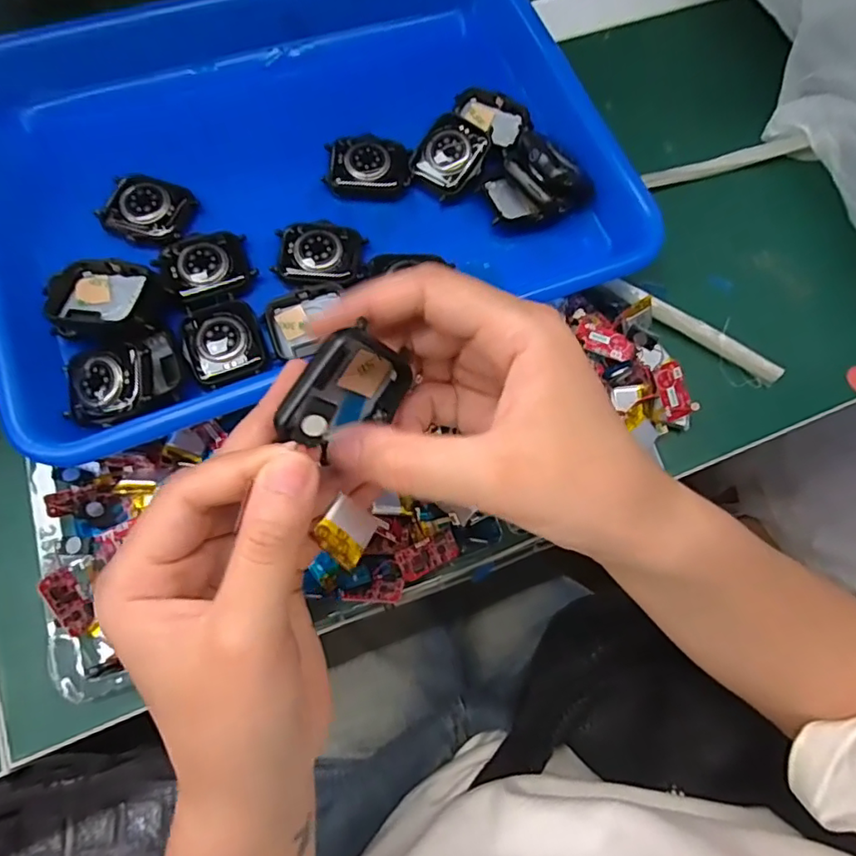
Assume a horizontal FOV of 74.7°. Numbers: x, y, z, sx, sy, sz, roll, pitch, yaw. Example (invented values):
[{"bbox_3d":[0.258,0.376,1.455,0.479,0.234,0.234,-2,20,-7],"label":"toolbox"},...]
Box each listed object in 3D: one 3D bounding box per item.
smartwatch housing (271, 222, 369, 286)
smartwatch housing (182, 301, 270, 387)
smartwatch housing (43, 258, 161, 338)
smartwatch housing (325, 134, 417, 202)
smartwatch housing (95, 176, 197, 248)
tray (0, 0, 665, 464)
[{"bbox_3d":[-0.056,-0.090,0.291,0.044,0.009,0.036,-4,72,-4],"label":"smartwatch housing"},{"bbox_3d":[-0.100,-0.042,0.274,0.036,0.010,0.042,-20,74,-9],"label":"smartwatch housing"},{"bbox_3d":[-0.151,-0.061,0.263,0.048,0.018,0.037,8,72,0],"label":"smartwatch housing"},{"bbox_3d":[-0.032,-0.144,0.310,0.045,0.013,0.034,6,72,0],"label":"smartwatch housing"},{"bbox_3d":[-0.146,-0.113,0.291,0.040,0.010,0.035,11,72,1],"label":"smartwatch housing"},{"bbox_3d":[-0.075,-0.152,0.315,0.325,0.045,0.274,-21,74,-9],"label":"tray"}]

